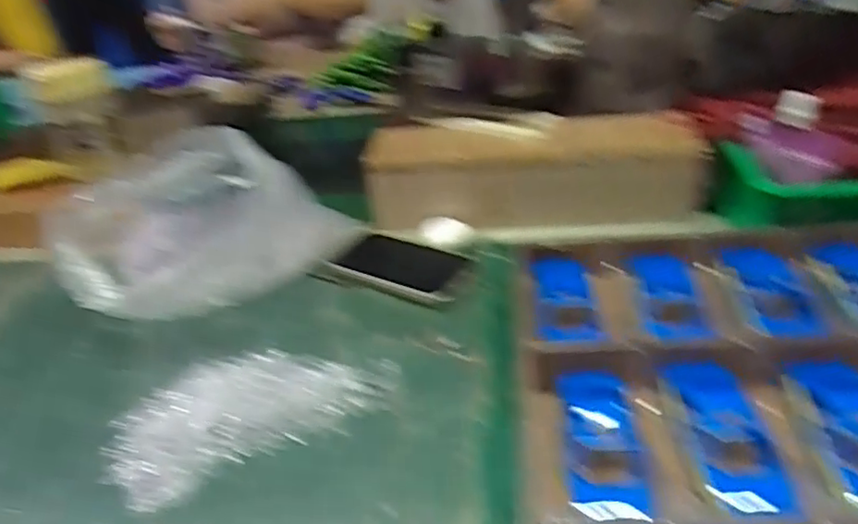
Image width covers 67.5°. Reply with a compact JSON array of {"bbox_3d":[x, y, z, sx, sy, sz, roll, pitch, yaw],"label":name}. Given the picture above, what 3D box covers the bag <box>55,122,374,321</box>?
[{"bbox_3d":[-0.213,-0.053,0.639,0.266,0.157,0.183,-14,34,-12],"label":"bag"}]

